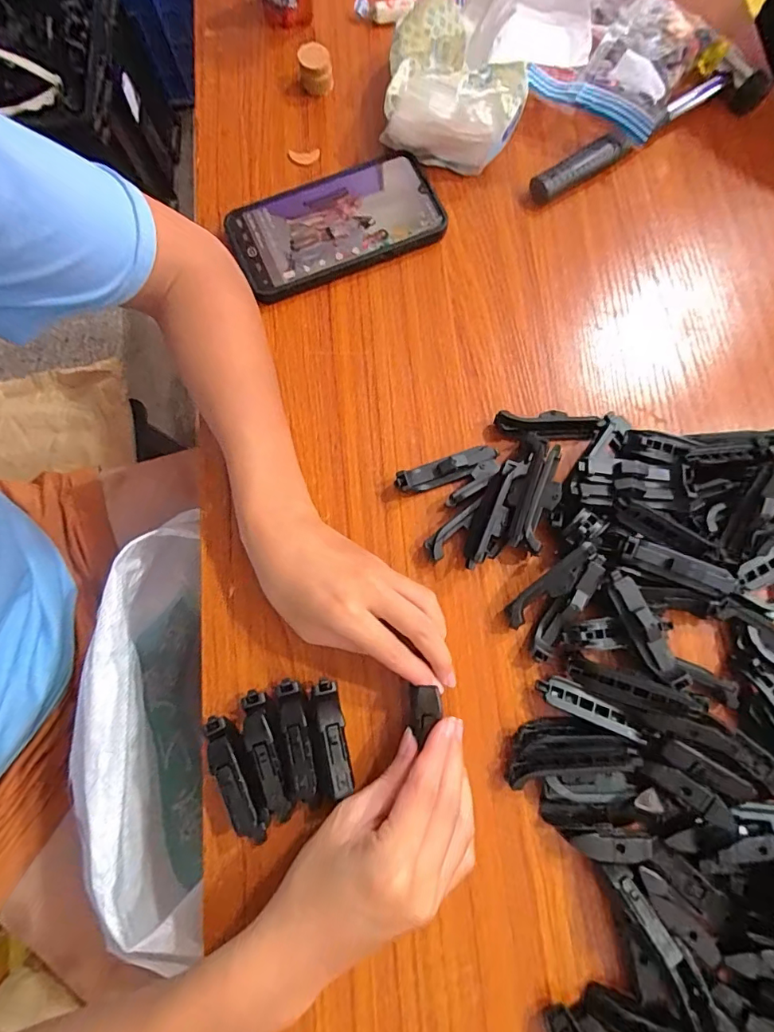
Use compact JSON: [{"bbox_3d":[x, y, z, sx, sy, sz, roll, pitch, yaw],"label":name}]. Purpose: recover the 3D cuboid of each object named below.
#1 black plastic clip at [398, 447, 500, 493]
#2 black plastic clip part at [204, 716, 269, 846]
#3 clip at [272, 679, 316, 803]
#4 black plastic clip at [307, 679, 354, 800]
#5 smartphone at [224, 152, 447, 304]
[{"bbox_3d":[0.042,-0.032,0.331,0.074,0.015,0.017,-19,78,-4],"label":"black plastic clip"},{"bbox_3d":[-0.089,0.157,0.283,0.020,0.020,0.075,-21,78,-4],"label":"black plastic clip part"},{"bbox_3d":[-0.056,0.133,0.285,0.019,0.014,0.065,-13,64,-3],"label":"clip"},{"bbox_3d":[-0.035,0.134,0.287,0.022,0.026,0.065,-12,77,-2],"label":"black plastic clip"},{"bbox_3d":[-0.040,-0.229,0.378,0.160,0.014,0.083,-22,78,-4],"label":"smartphone"}]

